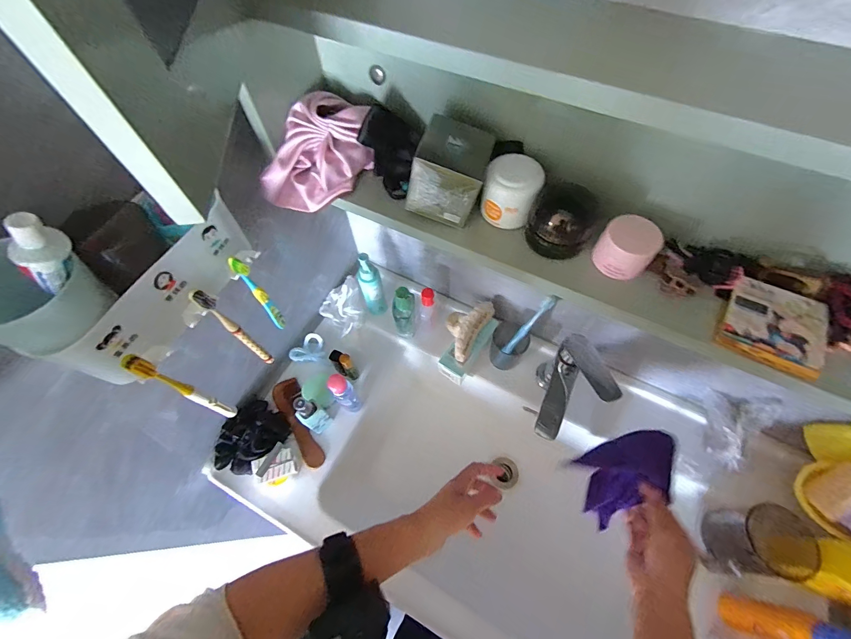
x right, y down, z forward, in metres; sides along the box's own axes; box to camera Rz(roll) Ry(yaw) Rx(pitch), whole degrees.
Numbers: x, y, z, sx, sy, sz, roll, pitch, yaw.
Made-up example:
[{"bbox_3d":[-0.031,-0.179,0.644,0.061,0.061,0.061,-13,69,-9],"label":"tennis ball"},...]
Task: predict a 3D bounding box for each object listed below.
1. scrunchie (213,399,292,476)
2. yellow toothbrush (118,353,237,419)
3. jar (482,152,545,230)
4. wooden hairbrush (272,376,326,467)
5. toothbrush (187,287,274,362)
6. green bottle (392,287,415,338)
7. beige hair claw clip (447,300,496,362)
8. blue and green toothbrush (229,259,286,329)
[{"bbox_3d":[-0.293,0.198,0.622,0.092,0.045,0.117,16,64,10],"label":"scrunchie"},{"bbox_3d":[-0.254,0.078,0.398,0.015,0.174,0.014,25,66,14],"label":"yellow toothbrush"},{"bbox_3d":[0.091,-0.134,0.386,0.053,0.052,0.050,-1,62,2],"label":"jar"},{"bbox_3d":[-0.224,0.179,0.648,0.047,0.019,0.168,-28,65,-12],"label":"wooden hairbrush"},{"bbox_3d":[-0.218,0.014,0.428,0.011,0.177,0.014,41,71,20],"label":"toothbrush"},{"bbox_3d":[-0.037,-0.016,0.656,0.038,0.143,0.038,-5,62,-1],"label":"green bottle"},{"bbox_3d":[0.068,0.011,0.657,0.063,0.034,0.115,29,67,16],"label":"beige hair claw clip"},{"bbox_3d":[-0.193,-0.025,0.439,0.013,0.146,0.015,31,68,17],"label":"blue and green toothbrush"}]

